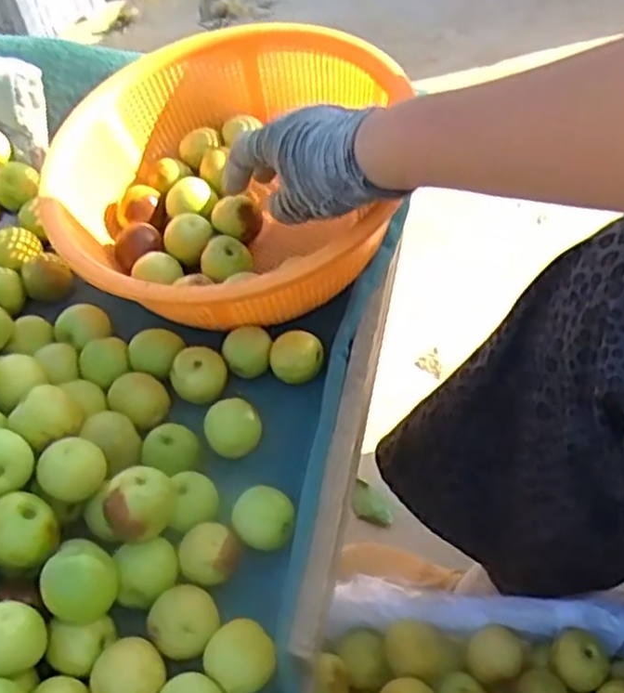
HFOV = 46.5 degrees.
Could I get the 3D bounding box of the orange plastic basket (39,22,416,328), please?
[{"bbox_3d":[-0.067,-0.124,0.532,0.259,0.096,0.249,0,51,6],"label":"orange plastic basket"}]

